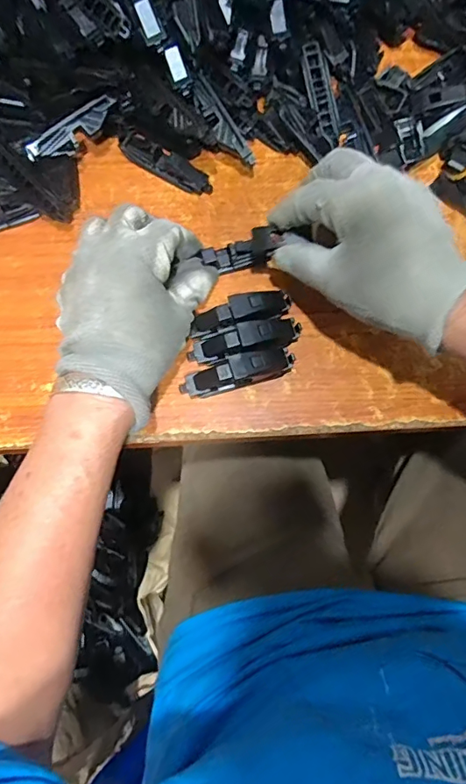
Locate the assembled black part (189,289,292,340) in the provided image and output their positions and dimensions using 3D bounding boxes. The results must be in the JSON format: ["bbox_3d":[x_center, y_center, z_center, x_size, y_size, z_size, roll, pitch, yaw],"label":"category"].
[{"bbox_3d":[0.006,-0.058,0.355,0.074,0.021,0.019,-19,79,-5],"label":"assembled black part"}]

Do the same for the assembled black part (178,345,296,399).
[{"bbox_3d":[0.003,-0.015,0.346,0.081,0.022,0.023,-18,79,-4],"label":"assembled black part"}]

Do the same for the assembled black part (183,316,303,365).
[{"bbox_3d":[0.009,-0.038,0.351,0.081,0.021,0.021,-17,79,-4],"label":"assembled black part"}]

